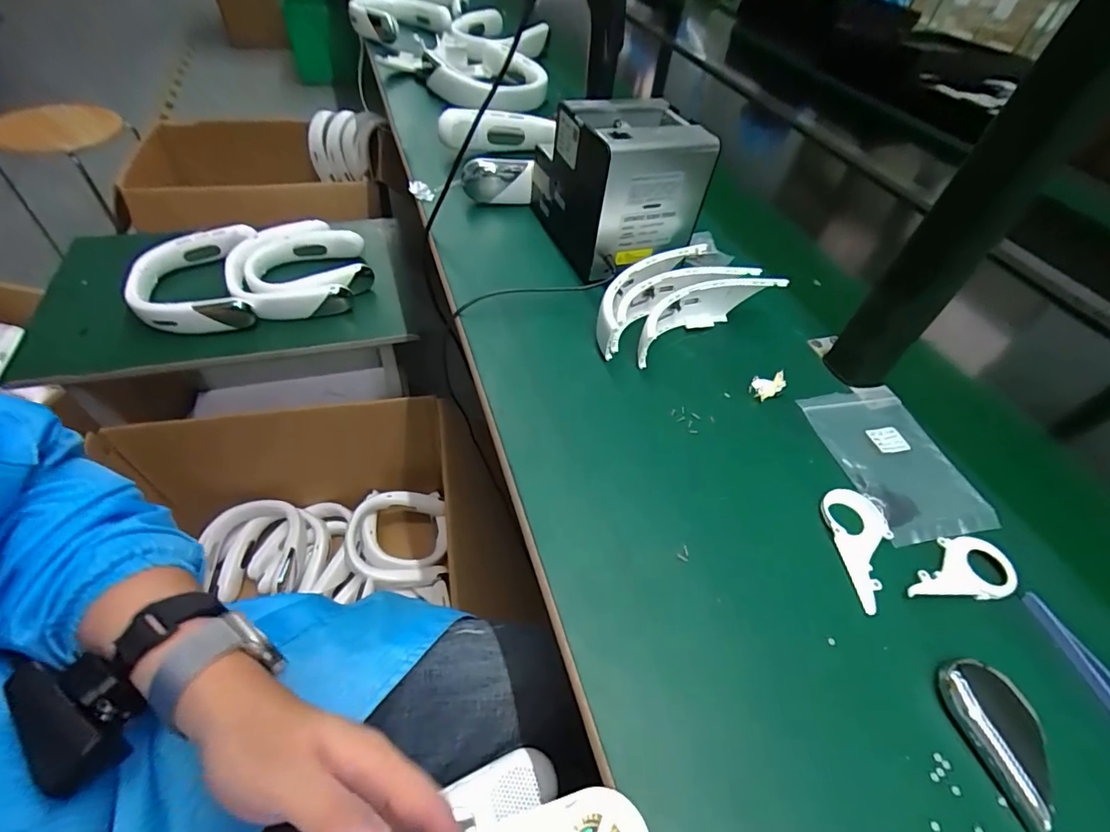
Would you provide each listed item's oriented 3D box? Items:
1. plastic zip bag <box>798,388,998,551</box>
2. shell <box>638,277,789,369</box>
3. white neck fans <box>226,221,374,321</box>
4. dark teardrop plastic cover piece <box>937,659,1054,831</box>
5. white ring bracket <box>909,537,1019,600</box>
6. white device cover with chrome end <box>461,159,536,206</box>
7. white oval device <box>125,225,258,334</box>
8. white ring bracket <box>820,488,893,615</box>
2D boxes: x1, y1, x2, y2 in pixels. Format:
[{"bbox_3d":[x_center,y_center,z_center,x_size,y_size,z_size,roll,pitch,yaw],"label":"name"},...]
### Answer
[{"bbox_3d":[0.290,0.033,0.418,0.103,0.005,0.150,-6,51,-10],"label":"plastic zip bag"},{"bbox_3d":[0.147,-0.105,0.490,0.175,0.050,0.043,-23,55,-22],"label":"shell"},{"bbox_3d":[-0.465,-0.269,0.888,0.236,0.055,0.217,-18,55,-20],"label":"white neck fans"},{"bbox_3d":[0.263,0.185,0.283,0.041,0.010,0.076,-10,52,-13],"label":"dark teardrop plastic cover piece"},{"bbox_3d":[0.292,0.109,0.355,0.089,0.005,0.046,2,50,-3],"label":"white ring bracket"},{"bbox_3d":[-0.074,-0.305,0.626,0.088,0.055,0.027,0,50,-5],"label":"white device cover with chrome end"},{"bbox_3d":[-0.617,-0.235,0.835,0.182,0.056,0.226,-12,53,-16],"label":"white oval device"},{"bbox_3d":[0.231,0.096,0.361,0.048,0.005,0.092,-1,50,-6],"label":"white ring bracket"}]

